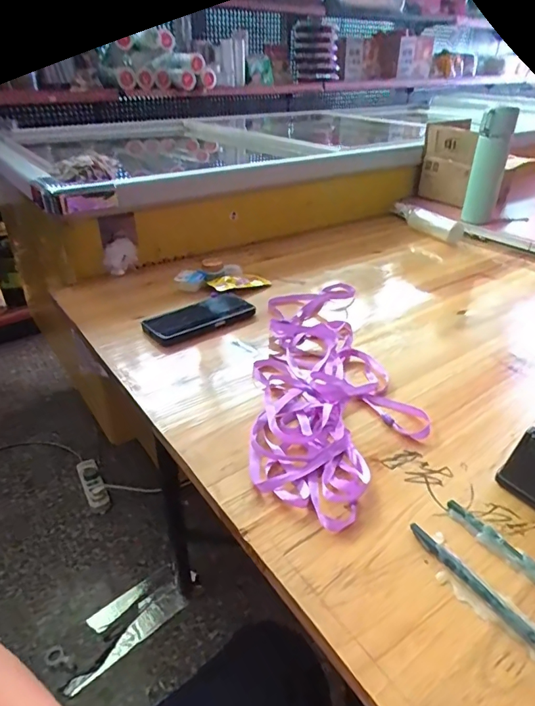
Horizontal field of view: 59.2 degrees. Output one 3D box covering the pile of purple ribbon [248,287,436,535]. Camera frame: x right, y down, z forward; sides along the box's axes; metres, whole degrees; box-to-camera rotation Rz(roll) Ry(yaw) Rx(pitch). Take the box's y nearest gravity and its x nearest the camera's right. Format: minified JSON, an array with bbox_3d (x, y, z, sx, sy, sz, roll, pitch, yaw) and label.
[{"bbox_3d":[0.073,0.017,0.589,0.173,0.020,0.454,2,31,-1],"label":"pile of purple ribbon"}]

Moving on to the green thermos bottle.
[{"bbox_3d":[0.467,-0.386,1.002,0.061,0.238,0.056,14,34,21],"label":"green thermos bottle"}]

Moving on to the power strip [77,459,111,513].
[{"bbox_3d":[-0.499,0.373,1.344,0.055,0.031,0.189,-17,36,-27],"label":"power strip"}]

